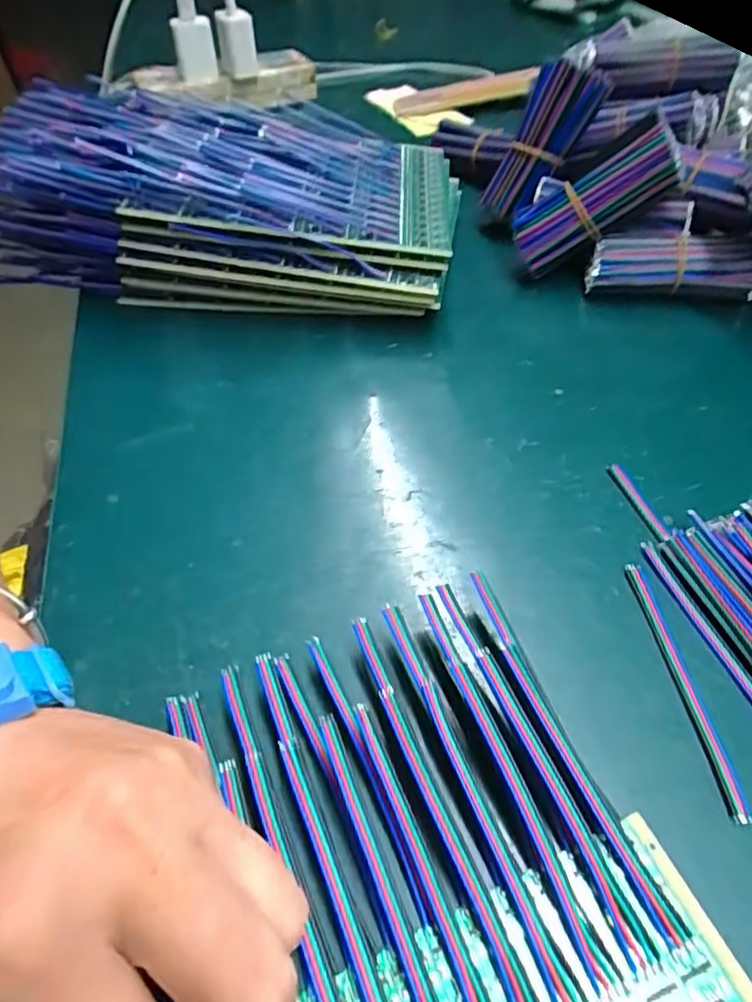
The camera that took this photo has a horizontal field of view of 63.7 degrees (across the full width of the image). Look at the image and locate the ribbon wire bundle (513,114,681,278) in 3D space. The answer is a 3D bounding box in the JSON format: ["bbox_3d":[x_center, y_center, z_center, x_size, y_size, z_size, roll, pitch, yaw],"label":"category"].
[{"bbox_3d":[0.142,-0.199,0.399,0.106,0.036,0.036,-32,42,25],"label":"ribbon wire bundle"}]

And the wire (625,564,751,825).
[{"bbox_3d":[0.114,0.064,0.225,0.007,0.004,0.099,-5,48,-2],"label":"wire"}]

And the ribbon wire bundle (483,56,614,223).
[{"bbox_3d":[0.119,-0.261,0.446,0.029,0.104,0.042,10,39,-35],"label":"ribbon wire bundle"}]

